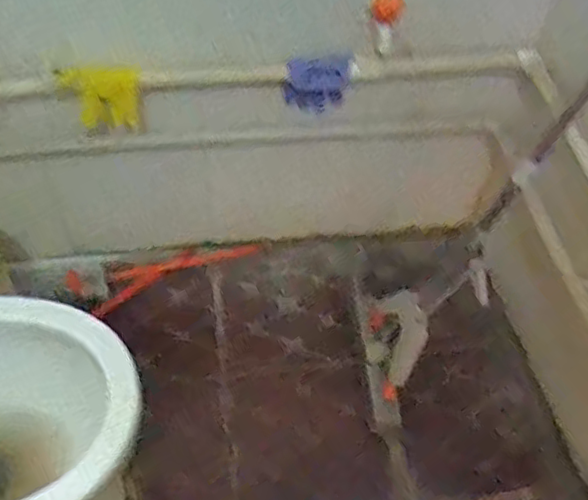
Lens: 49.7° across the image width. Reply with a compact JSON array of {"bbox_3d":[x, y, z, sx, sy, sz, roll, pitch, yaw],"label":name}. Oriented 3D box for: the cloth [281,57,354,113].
[{"bbox_3d":[0.040,-0.289,1.104,0.114,0.121,0.028,13,52,7],"label":"cloth"}]

